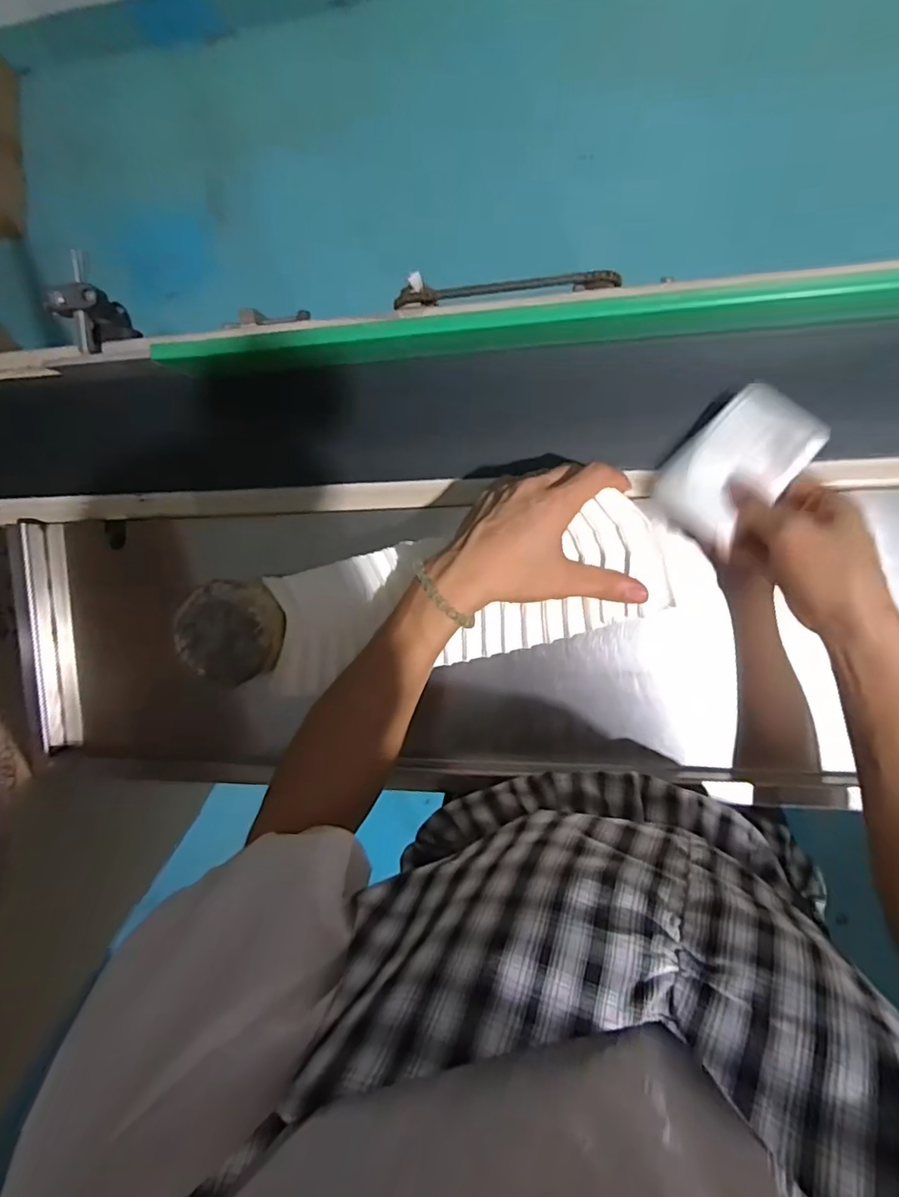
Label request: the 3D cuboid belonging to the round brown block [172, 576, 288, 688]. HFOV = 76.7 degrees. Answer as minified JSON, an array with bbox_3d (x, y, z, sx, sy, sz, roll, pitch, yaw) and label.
[{"bbox_3d":[-0.167,0.025,0.432,0.072,0.030,0.076,1,94,9],"label":"round brown block"}]

